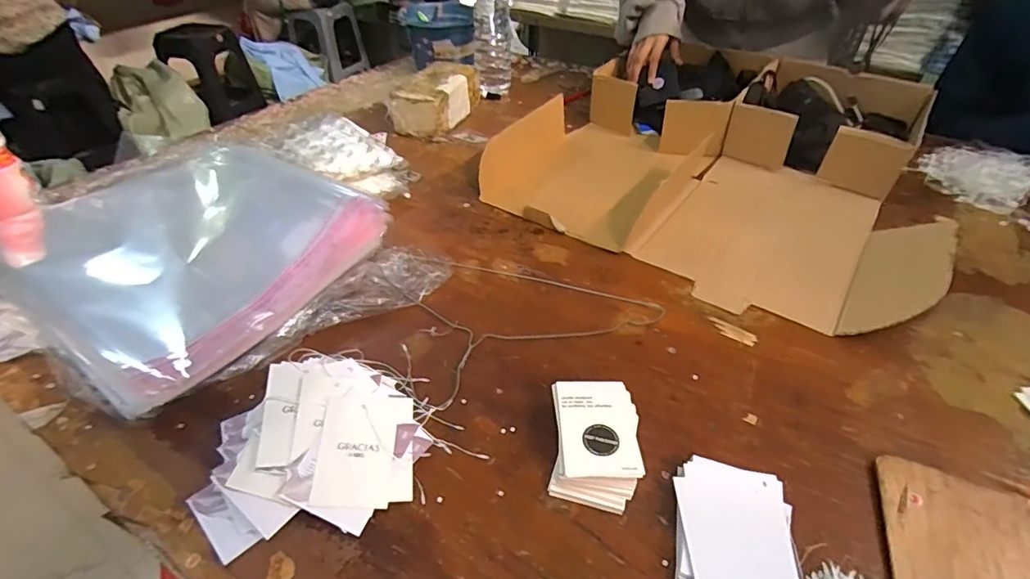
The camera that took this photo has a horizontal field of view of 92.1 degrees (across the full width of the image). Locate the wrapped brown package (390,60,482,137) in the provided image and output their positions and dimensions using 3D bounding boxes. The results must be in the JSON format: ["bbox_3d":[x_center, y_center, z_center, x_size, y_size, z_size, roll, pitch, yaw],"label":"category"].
[{"bbox_3d":[-0.154,-0.375,0.982,0.109,0.088,0.201,10,42,12],"label":"wrapped brown package"}]

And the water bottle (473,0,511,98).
[{"bbox_3d":[-0.047,-0.533,1.008,0.072,0.262,0.061,-2,41,-1],"label":"water bottle"}]

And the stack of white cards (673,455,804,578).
[{"bbox_3d":[0.170,0.192,0.381,0.091,0.023,0.115,7,41,9],"label":"stack of white cards"}]

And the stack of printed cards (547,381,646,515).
[{"bbox_3d":[0.068,0.132,0.430,0.070,0.048,0.097,4,41,5],"label":"stack of printed cards"}]

